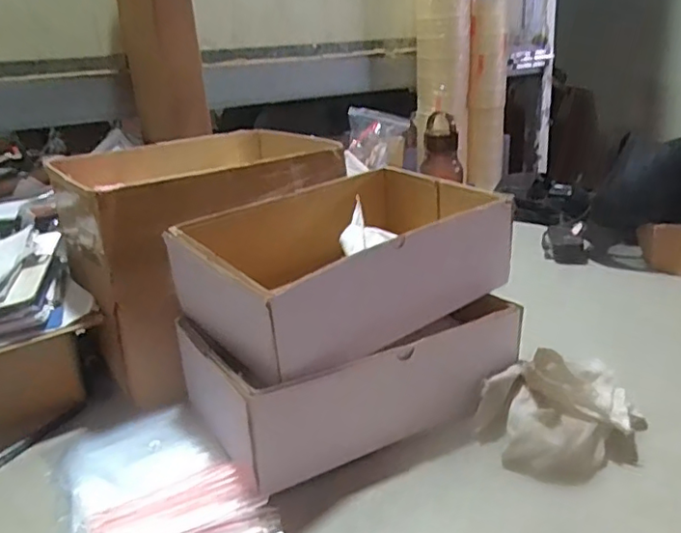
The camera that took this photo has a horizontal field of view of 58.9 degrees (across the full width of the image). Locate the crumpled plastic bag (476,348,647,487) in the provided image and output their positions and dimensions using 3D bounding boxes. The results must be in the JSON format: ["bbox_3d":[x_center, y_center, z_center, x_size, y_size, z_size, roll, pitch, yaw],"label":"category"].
[{"bbox_3d":[0.210,0.136,0.566,0.155,0.068,0.108,-10,22,-17],"label":"crumpled plastic bag"}]

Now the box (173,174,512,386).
[{"bbox_3d":[0.013,-0.012,0.632,0.313,0.099,0.197,-18,25,-34],"label":"box"}]

